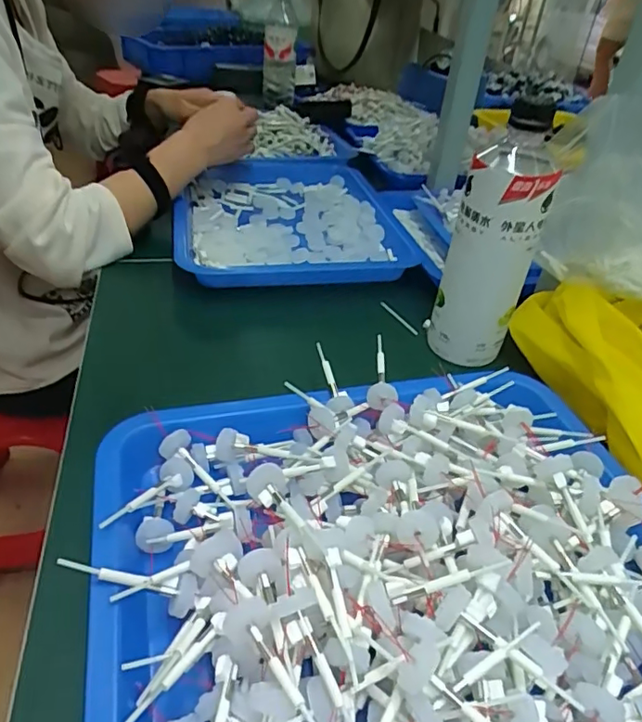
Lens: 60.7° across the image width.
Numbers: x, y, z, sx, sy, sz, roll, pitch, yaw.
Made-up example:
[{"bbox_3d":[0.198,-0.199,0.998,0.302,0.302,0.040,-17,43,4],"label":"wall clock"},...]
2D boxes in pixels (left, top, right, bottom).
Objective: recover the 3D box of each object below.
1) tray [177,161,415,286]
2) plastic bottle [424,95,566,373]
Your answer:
[{"bbox_3d":[-0.041,-0.173,0.683,0.259,0.049,0.335,-2,39,-11],"label":"tray"},{"bbox_3d":[0.142,-0.098,0.451,0.065,0.204,0.060,17,39,13],"label":"plastic bottle"}]

